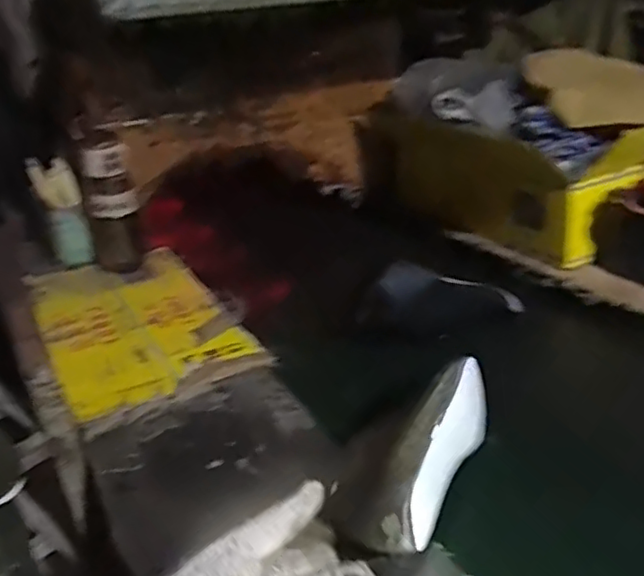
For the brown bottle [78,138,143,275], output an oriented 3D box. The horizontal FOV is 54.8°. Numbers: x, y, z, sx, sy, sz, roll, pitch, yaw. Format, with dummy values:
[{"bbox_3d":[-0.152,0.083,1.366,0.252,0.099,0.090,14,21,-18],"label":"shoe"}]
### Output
[{"bbox_3d":[-0.332,-0.114,0.993,0.081,0.229,0.075,-11,48,-17],"label":"brown bottle"}]

